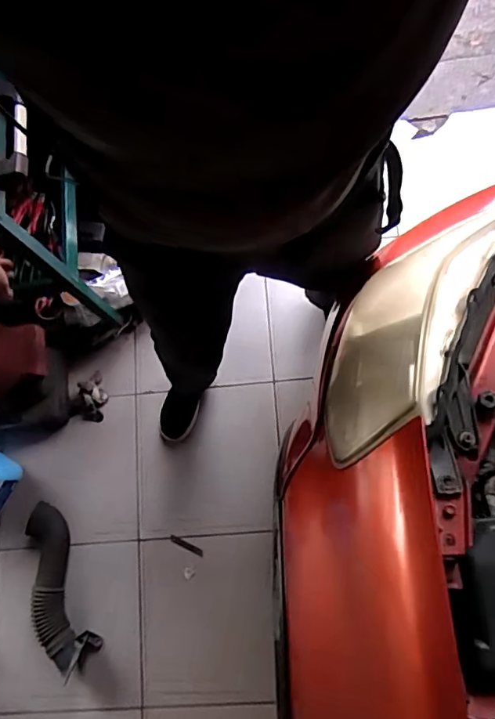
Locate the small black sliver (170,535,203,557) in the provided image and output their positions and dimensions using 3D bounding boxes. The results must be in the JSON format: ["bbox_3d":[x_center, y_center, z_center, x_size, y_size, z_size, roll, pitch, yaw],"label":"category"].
[{"bbox_3d":[-0.164,0.504,1.363,0.101,0.006,0.019,23,75,14],"label":"small black sliver"}]

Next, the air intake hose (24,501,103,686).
[{"bbox_3d":[-0.513,0.597,1.320,0.137,0.094,0.431,-22,76,0],"label":"air intake hose"}]

